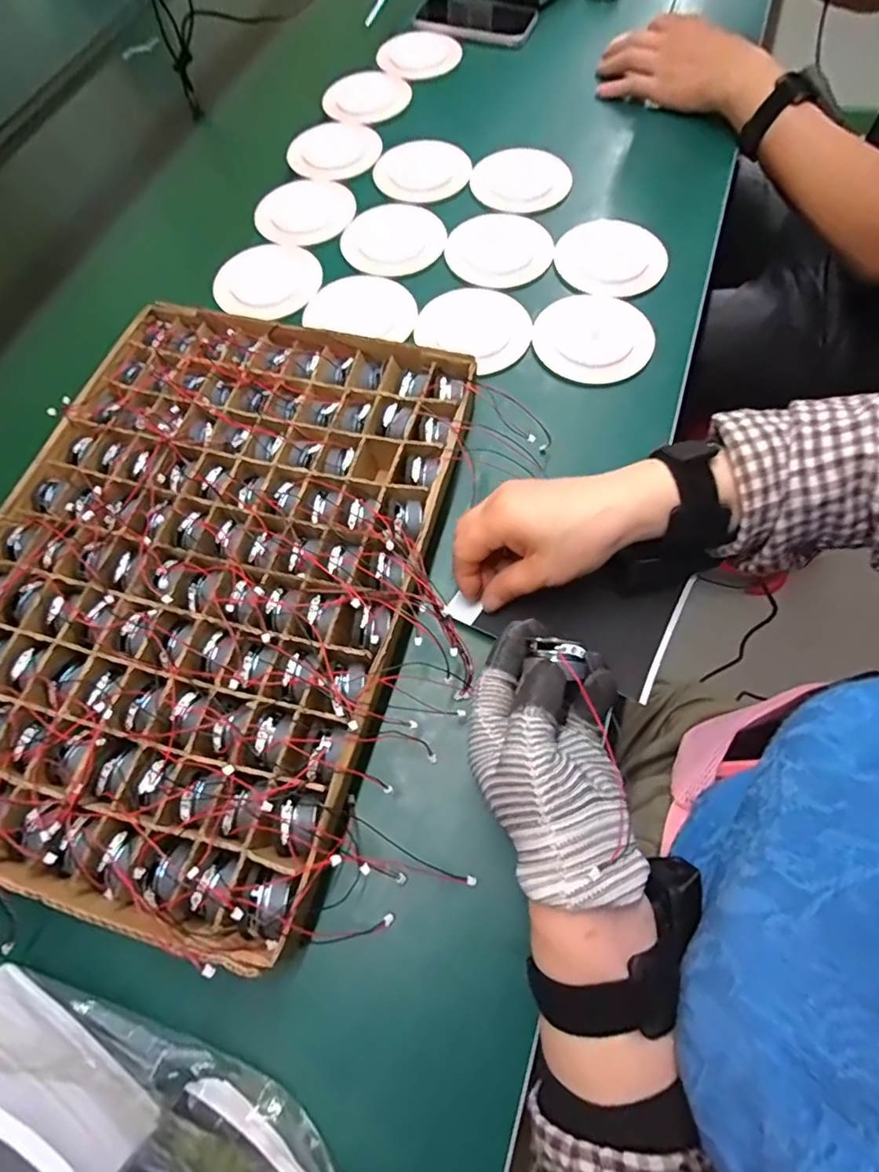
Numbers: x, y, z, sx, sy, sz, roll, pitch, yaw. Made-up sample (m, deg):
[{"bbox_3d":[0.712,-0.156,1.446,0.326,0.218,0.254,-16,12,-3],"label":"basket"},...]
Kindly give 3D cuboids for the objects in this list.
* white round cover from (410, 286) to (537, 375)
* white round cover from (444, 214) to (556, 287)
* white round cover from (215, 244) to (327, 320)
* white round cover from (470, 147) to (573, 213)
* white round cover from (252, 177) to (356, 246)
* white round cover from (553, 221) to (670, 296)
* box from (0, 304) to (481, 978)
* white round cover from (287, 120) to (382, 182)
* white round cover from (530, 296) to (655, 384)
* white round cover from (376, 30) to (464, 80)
[{"bbox_3d":[0.034,-0.234,0.504,0.099,0.007,0.088,29,71,15],"label":"white round cover"},{"bbox_3d":[0.059,-0.325,0.543,0.098,0.009,0.090,-1,66,3],"label":"white round cover"},{"bbox_3d":[-0.162,-0.294,0.537,0.087,0.011,0.099,23,69,13],"label":"white round cover"},{"bbox_3d":[0.084,-0.422,0.588,0.098,0.017,0.089,-14,66,-3],"label":"white round cover"},{"bbox_3d":[-0.136,-0.388,0.579,0.090,0.008,0.098,-1,66,3],"label":"white round cover"},{"bbox_3d":[0.161,-0.310,0.528,0.101,0.010,0.086,11,67,9],"label":"white round cover"},{"bbox_3d":[-0.162,-0.015,0.393,0.291,0.046,0.409,14,67,10],"label":"box"},{"bbox_3d":[-0.109,-0.486,0.619,0.091,0.012,0.109,30,71,15],"label":"white round cover"},{"bbox_3d":[0.136,-0.218,0.489,0.098,0.010,0.098,-1,66,3],"label":"white round cover"},{"bbox_3d":[-0.022,-0.656,0.693,0.098,0.009,0.081,-28,74,-4],"label":"white round cover"}]

